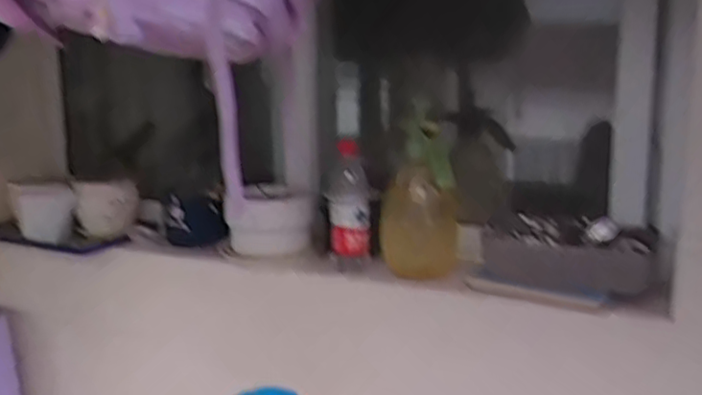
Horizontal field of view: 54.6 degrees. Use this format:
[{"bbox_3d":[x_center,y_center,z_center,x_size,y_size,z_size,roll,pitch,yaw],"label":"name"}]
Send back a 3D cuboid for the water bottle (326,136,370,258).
[{"bbox_3d":[-0.008,0.004,1.170,0.078,0.184,0.078,-3,10,2],"label":"water bottle"}]

